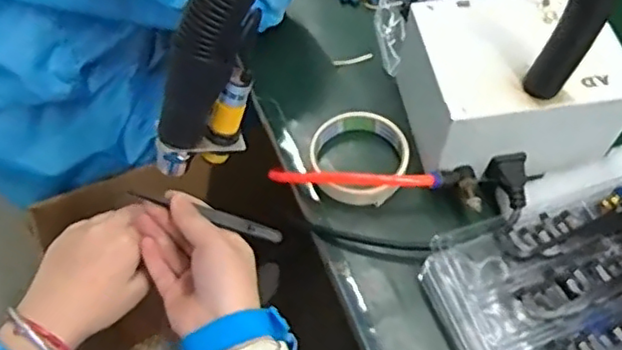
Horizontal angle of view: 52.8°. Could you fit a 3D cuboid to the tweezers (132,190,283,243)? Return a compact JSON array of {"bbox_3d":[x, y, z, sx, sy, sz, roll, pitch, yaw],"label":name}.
[{"bbox_3d":[-0.075,0.028,0.456,0.112,0.011,0.013,18,60,-11],"label":"tweezers"}]

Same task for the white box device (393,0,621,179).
[{"bbox_3d":[0.170,-0.079,0.541,0.154,0.093,0.130,-6,59,-5],"label":"white box device"}]

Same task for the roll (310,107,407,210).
[{"bbox_3d":[0.043,-0.015,0.568,0.083,0.028,0.091,0,59,-1],"label":"roll"}]

